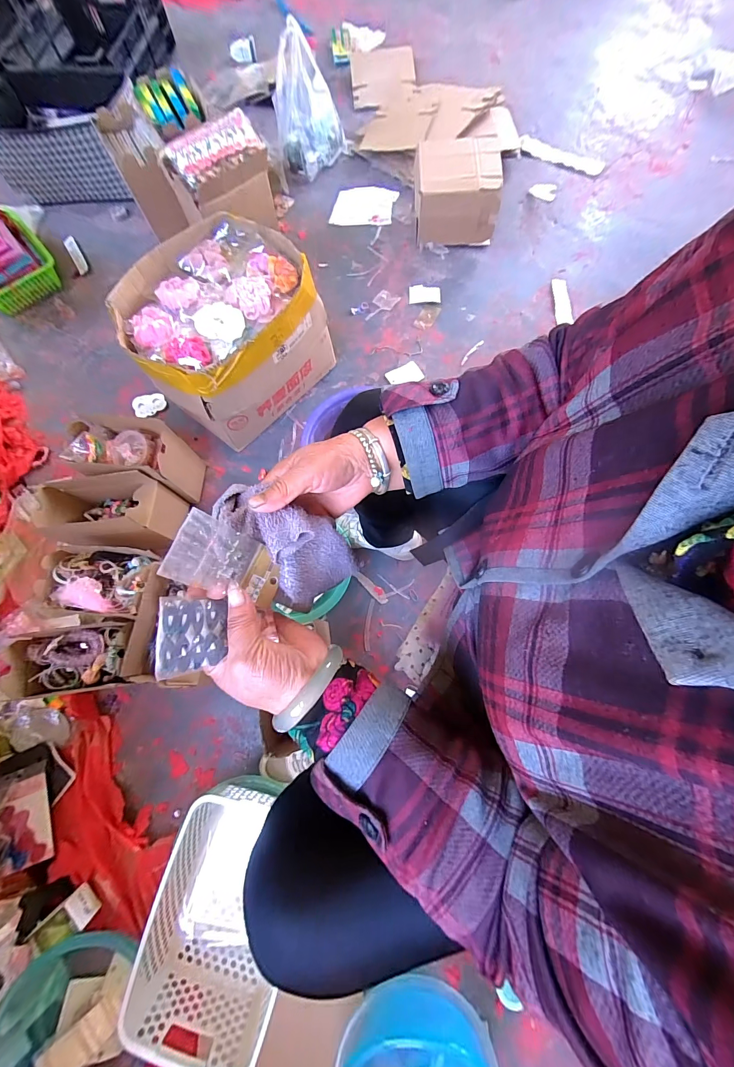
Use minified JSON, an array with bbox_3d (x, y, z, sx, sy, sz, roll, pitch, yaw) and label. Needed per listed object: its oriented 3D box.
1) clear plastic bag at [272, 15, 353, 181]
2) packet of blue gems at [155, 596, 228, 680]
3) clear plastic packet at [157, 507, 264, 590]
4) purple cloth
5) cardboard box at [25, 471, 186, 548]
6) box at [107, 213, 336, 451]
[{"bbox_3d":[-0.181,-1.332,1.124,0.223,0.245,0.177,-10,71,-1],"label":"clear plastic bag"},{"bbox_3d":[-0.126,0.074,0.261,0.005,0.051,0.052,-6,79,32],"label":"packet of blue gems"},{"bbox_3d":[-0.112,0.018,0.267,0.009,0.069,0.048,8,72,29],"label":"clear plastic packet"},{"bbox_3d":[-0.063,0.015,0.308,0.138,0.054,0.075,37,72,-27],"label":"purple cloth"},{"bbox_3d":[-0.521,-0.035,0.751,0.194,0.181,0.123,-1,72,1],"label":"cardboard box"},{"bbox_3d":[-0.317,-0.450,0.825,0.340,0.245,0.375,39,77,13],"label":"box"}]

